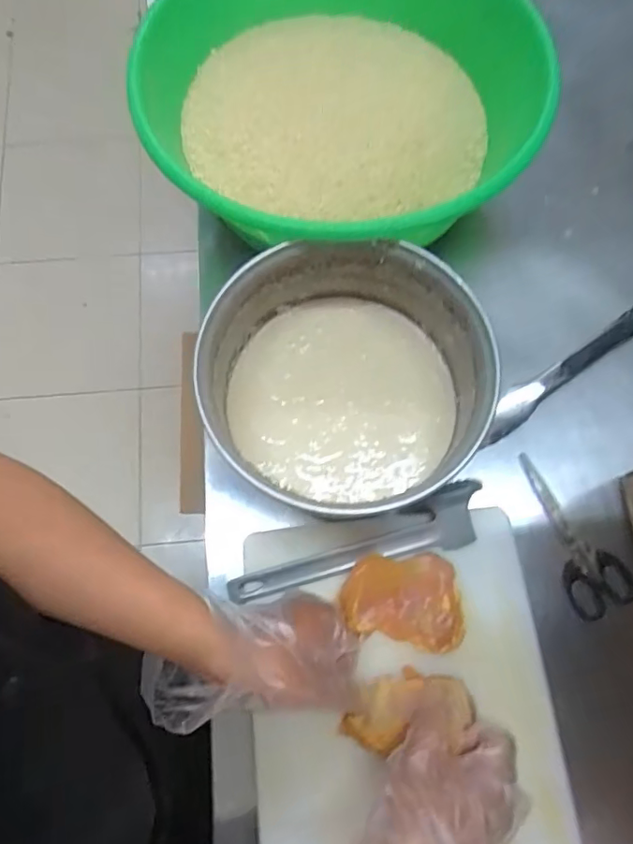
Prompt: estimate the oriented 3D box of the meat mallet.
[{"bbox_3d":[0.034,0.111,0.481,0.227,0.031,0.050,-17,75,-5],"label":"meat mallet"}]

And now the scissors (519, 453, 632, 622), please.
[{"bbox_3d":[0.242,0.099,0.511,0.056,0.018,0.154,-17,75,-5],"label":"scissors"}]

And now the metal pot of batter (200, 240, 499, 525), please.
[{"bbox_3d":[0.028,-0.026,0.484,0.224,0.132,0.217,0,74,-1],"label":"metal pot of batter"}]

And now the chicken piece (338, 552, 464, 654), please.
[{"bbox_3d":[0.073,0.156,0.468,0.098,0.017,0.078,-3,74,-2],"label":"chicken piece"}]

